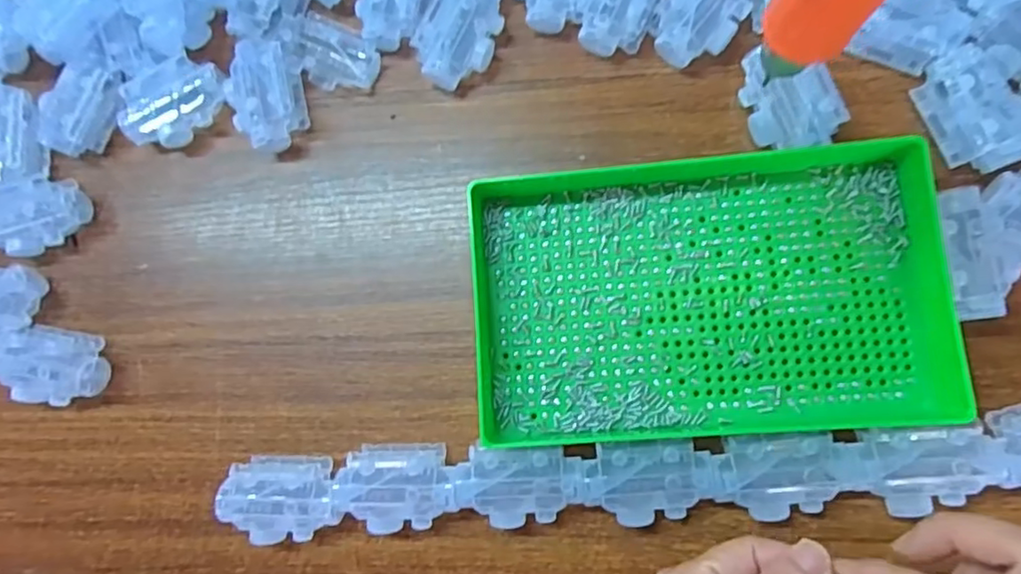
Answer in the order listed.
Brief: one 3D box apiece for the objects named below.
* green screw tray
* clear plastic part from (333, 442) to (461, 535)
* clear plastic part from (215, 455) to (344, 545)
[{"bbox_3d":[0.102,0.004,0.340,0.239,0.042,0.154,-5,82,6],"label":"green screw tray"},{"bbox_3d":[-0.062,0.113,0.341,0.068,0.023,0.046,-3,82,6],"label":"clear plastic part"},{"bbox_3d":[-0.129,0.122,0.347,0.066,0.027,0.045,-1,82,7],"label":"clear plastic part"}]

